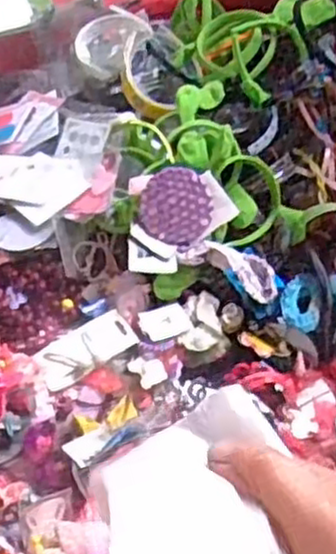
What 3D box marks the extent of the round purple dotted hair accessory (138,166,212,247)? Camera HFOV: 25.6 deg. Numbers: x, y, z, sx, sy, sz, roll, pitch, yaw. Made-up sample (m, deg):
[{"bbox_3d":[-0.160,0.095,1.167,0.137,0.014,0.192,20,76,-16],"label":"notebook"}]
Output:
[{"bbox_3d":[0.011,-0.094,0.973,0.094,0.095,0.014,25,11,-9],"label":"round purple dotted hair accessory"}]

